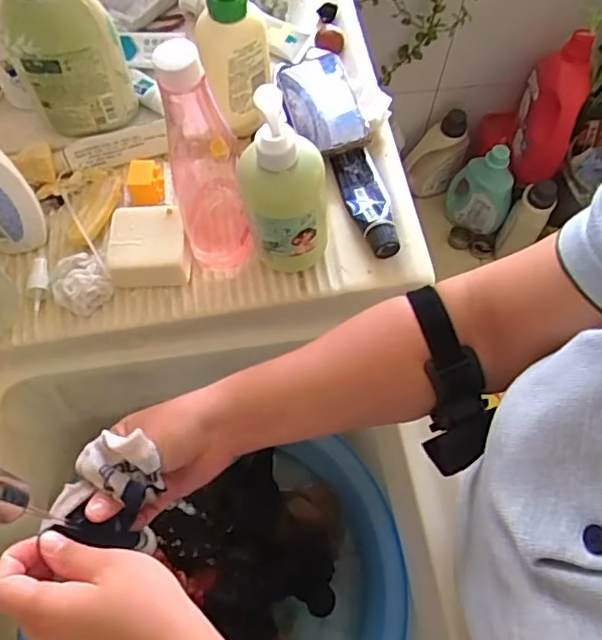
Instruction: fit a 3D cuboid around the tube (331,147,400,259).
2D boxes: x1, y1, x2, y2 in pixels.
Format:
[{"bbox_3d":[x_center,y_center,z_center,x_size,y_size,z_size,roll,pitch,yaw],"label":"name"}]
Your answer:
[{"bbox_3d":[0.067,-0.119,0.560,0.041,0.024,0.127,-14,65,-8],"label":"tube"}]

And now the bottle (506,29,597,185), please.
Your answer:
[{"bbox_3d":[0.649,-0.551,1.505,0.152,0.388,0.101,5,40,1],"label":"bottle"}]

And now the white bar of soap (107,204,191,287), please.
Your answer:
[{"bbox_3d":[-0.140,-0.070,0.534,0.070,0.040,0.064,-2,64,-3],"label":"white bar of soap"}]

